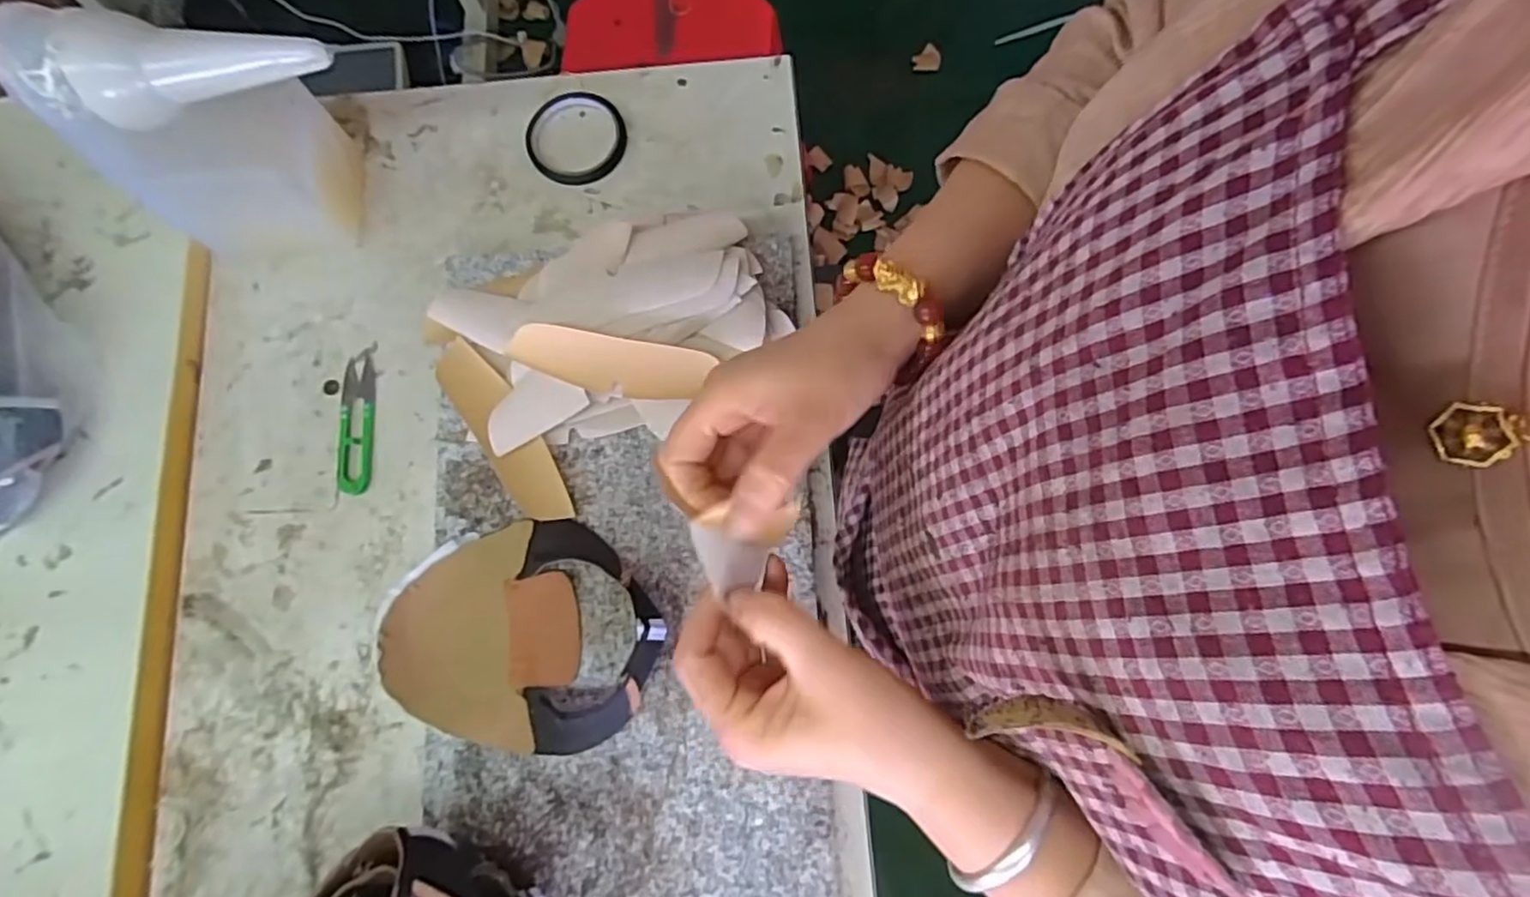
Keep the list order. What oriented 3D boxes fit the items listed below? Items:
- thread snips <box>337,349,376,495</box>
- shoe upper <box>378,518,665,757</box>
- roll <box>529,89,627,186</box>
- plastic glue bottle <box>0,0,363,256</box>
[{"bbox_3d":[-0.350,-0.023,0.582,0.029,0.009,0.122,-5,78,2],"label":"thread snips"},{"bbox_3d":[-0.178,0.137,0.497,0.205,0.049,0.169,-9,78,1],"label":"shoe upper"},{"bbox_3d":[-0.175,-0.288,0.630,0.090,0.007,0.090,0,78,0],"label":"roll"},{"bbox_3d":[-0.399,-0.242,0.528,0.198,0.196,0.085,-17,78,-1],"label":"plastic glue bottle"}]

